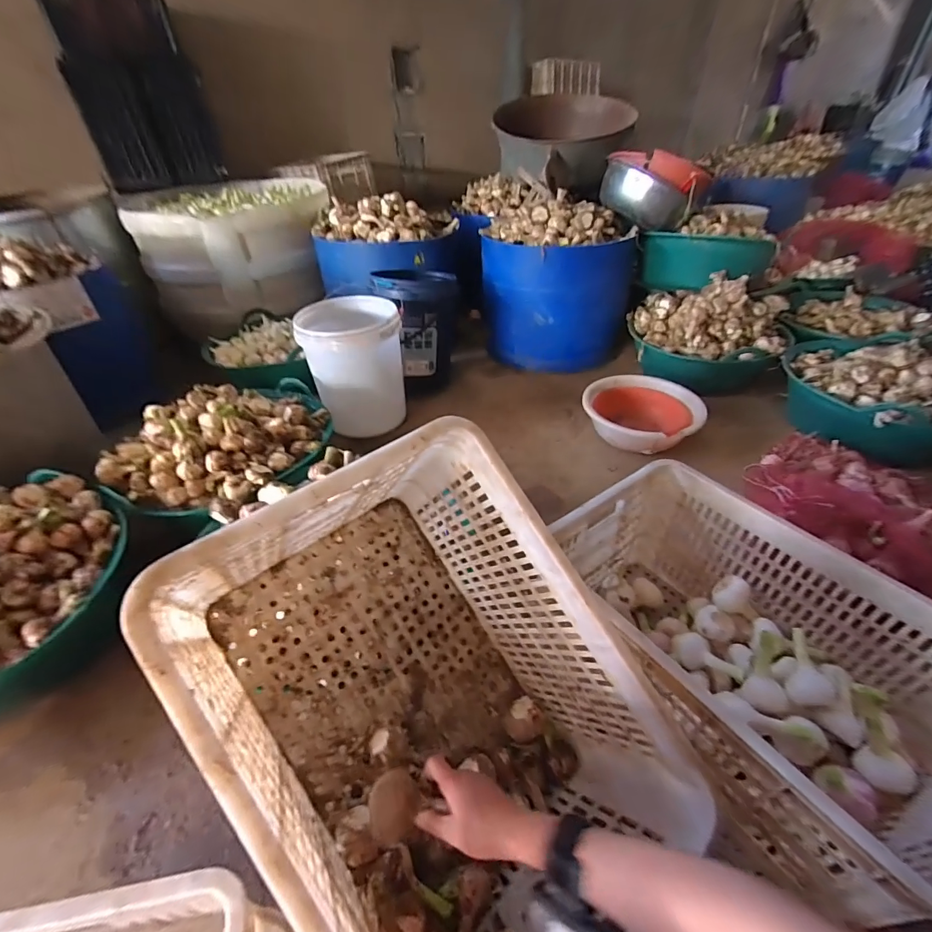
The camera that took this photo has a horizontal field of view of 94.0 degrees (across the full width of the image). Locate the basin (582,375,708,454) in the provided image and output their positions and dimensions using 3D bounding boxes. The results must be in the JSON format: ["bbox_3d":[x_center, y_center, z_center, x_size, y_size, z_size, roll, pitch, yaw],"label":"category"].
[{"bbox_3d":[0.526,-0.172,1.302,0.322,0.108,0.315,0,38,0],"label":"basin"}]

